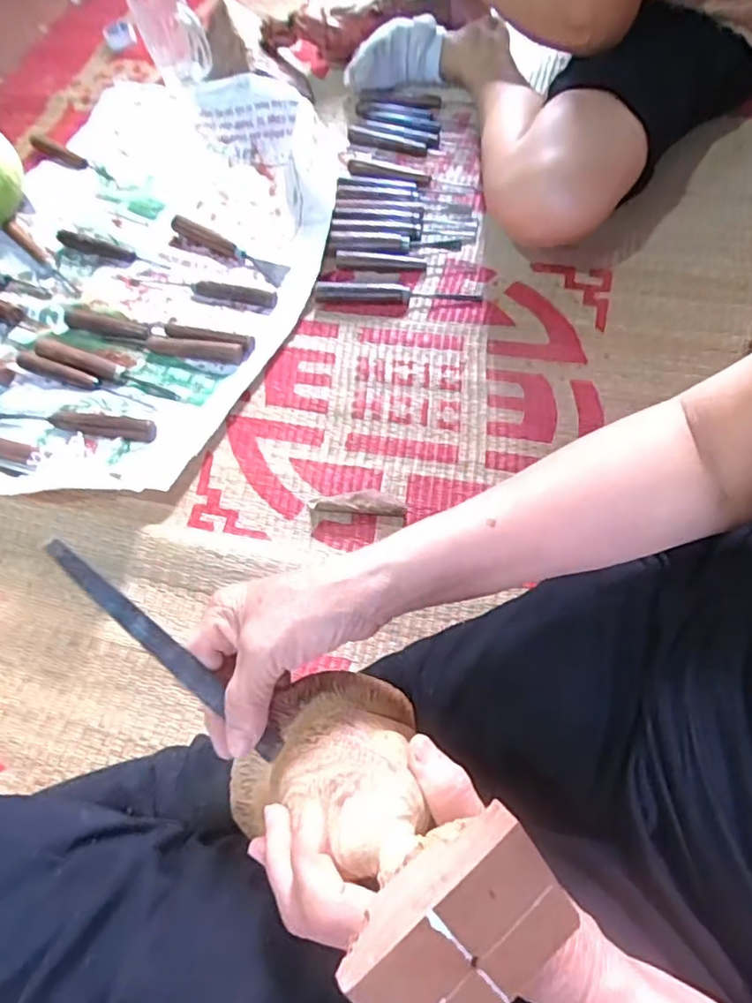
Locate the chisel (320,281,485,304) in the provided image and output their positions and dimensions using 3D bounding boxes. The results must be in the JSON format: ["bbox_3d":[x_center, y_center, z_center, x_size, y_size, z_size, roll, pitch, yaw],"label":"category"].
[{"bbox_3d":[0.024,-0.238,0.703,0.183,0.017,0.025,0,64,5],"label":"chisel"}]

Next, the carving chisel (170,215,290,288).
[{"bbox_3d":[-0.178,-0.308,0.749,0.172,0.015,0.029,30,70,18],"label":"carving chisel"}]

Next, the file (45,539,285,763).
[{"bbox_3d":[-0.111,0.079,0.326,0.160,0.006,0.013,44,72,-4],"label":"file"}]

